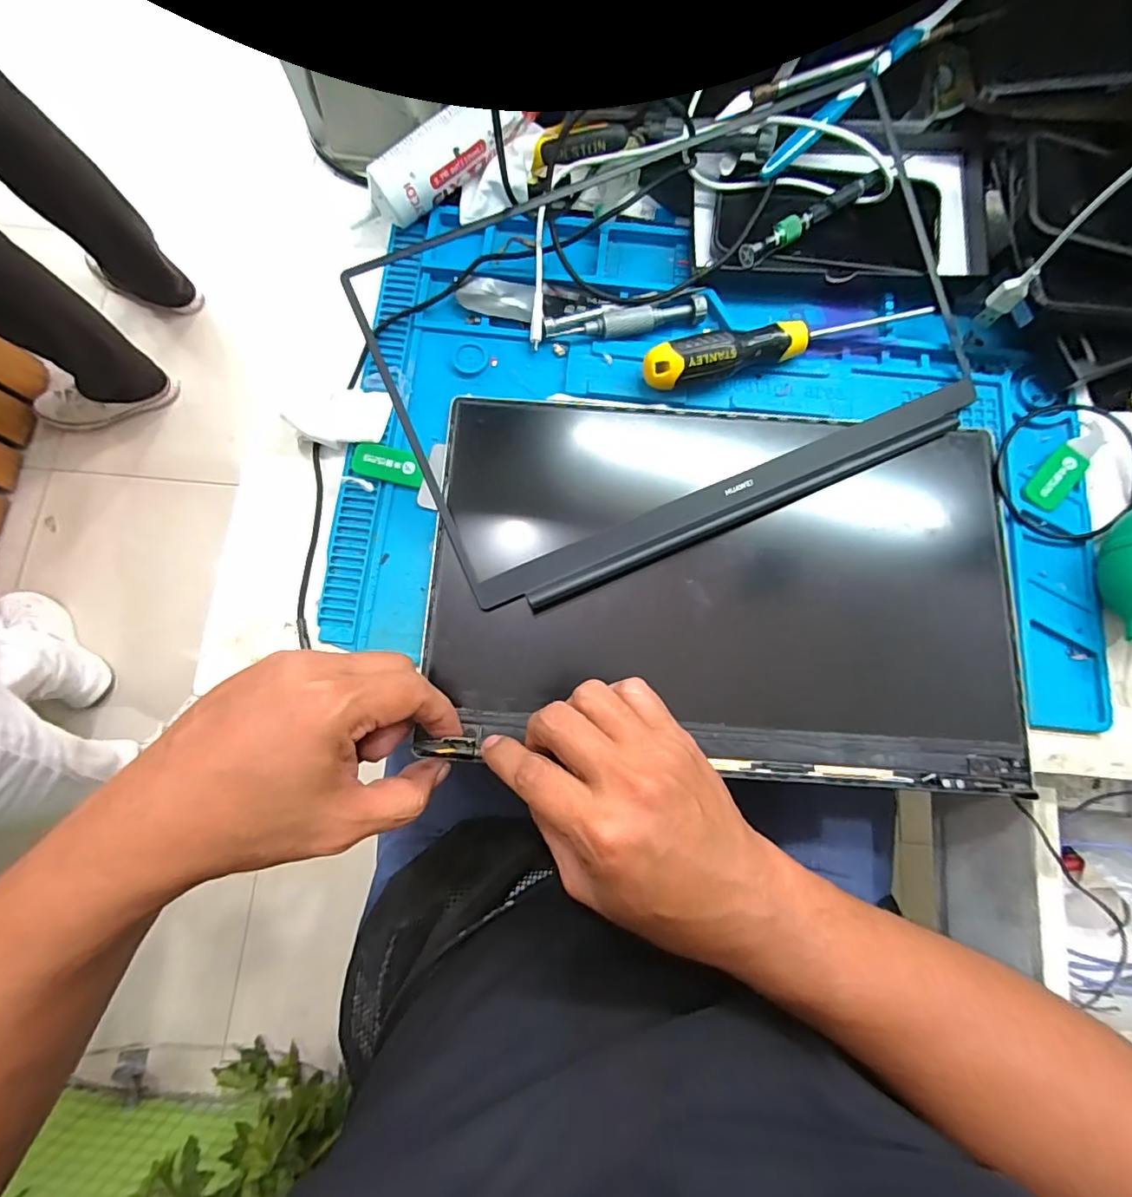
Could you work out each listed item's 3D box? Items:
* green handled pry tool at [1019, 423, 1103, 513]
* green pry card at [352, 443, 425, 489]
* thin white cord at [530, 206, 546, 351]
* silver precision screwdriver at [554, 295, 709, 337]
[{"bbox_3d":[0.328,-0.088,0.332,0.022,0.006,0.076,44,81,7],"label":"green handled pry tool"},{"bbox_3d":[-0.113,-0.086,0.331,0.045,0.004,0.021,13,90,-2],"label":"green pry card"},{"bbox_3d":[-0.019,-0.213,0.343,0.008,0.007,0.088,2,94,-1],"label":"thin white cord"},{"bbox_3d":[0.045,-0.185,0.343,0.102,0.013,0.017,-14,79,-4],"label":"silver precision screwdriver"}]

